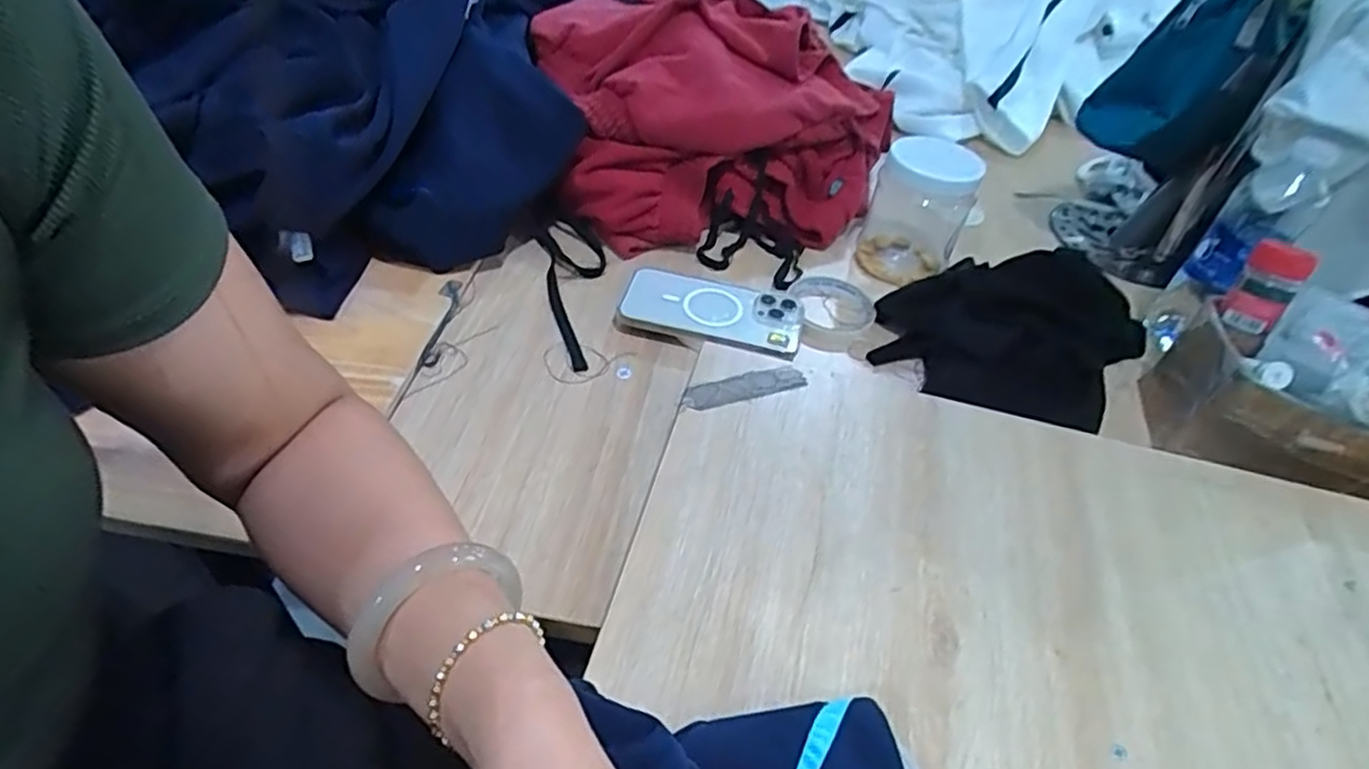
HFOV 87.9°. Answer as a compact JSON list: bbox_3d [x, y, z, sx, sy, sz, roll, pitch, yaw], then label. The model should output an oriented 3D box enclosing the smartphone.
[{"bbox_3d":[0.025,-0.065,0.645,0.163,0.014,0.088,11,46,2],"label":"smartphone"}]

